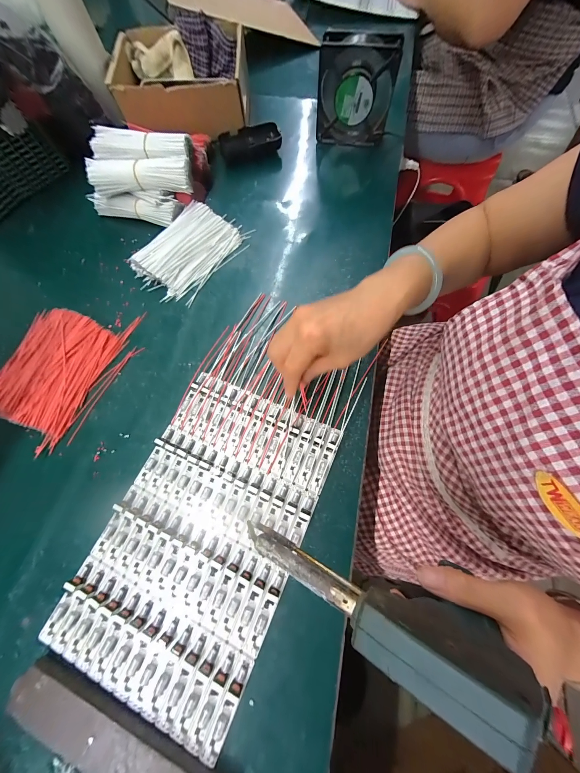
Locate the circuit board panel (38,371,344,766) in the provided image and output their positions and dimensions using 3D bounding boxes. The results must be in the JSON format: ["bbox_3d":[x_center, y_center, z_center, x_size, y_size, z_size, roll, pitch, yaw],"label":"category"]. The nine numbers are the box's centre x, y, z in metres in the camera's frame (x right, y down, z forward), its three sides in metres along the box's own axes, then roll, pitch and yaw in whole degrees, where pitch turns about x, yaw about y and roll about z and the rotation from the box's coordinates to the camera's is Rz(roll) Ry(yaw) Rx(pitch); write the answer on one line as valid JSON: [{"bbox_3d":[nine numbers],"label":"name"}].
[{"bbox_3d":[-0.086,0.142,0.274,0.188,0.011,0.295,22,71,10],"label":"circuit board panel"}]

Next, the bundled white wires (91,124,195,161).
[{"bbox_3d":[-0.225,-0.361,0.401,0.147,0.032,0.042,6,68,3],"label":"bundled white wires"}]

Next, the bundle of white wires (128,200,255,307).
[{"bbox_3d":[-0.147,-0.207,0.399,0.107,0.032,0.169,35,74,14],"label":"bundle of white wires"}]

